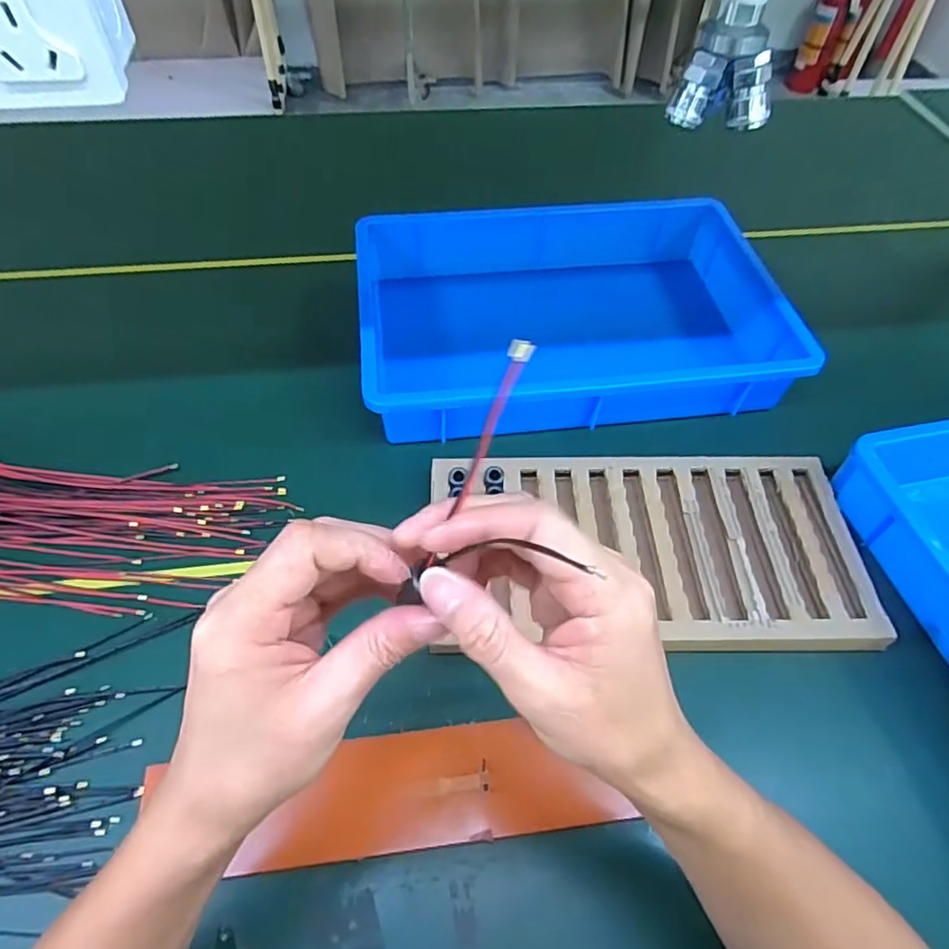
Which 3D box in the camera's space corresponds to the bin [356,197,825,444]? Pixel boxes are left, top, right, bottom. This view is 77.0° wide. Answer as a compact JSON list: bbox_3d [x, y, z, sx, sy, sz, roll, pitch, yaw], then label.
[{"bbox_3d":[0.095,-0.175,0.655,0.423,0.097,0.297,-4,54,-5],"label":"bin"}]

